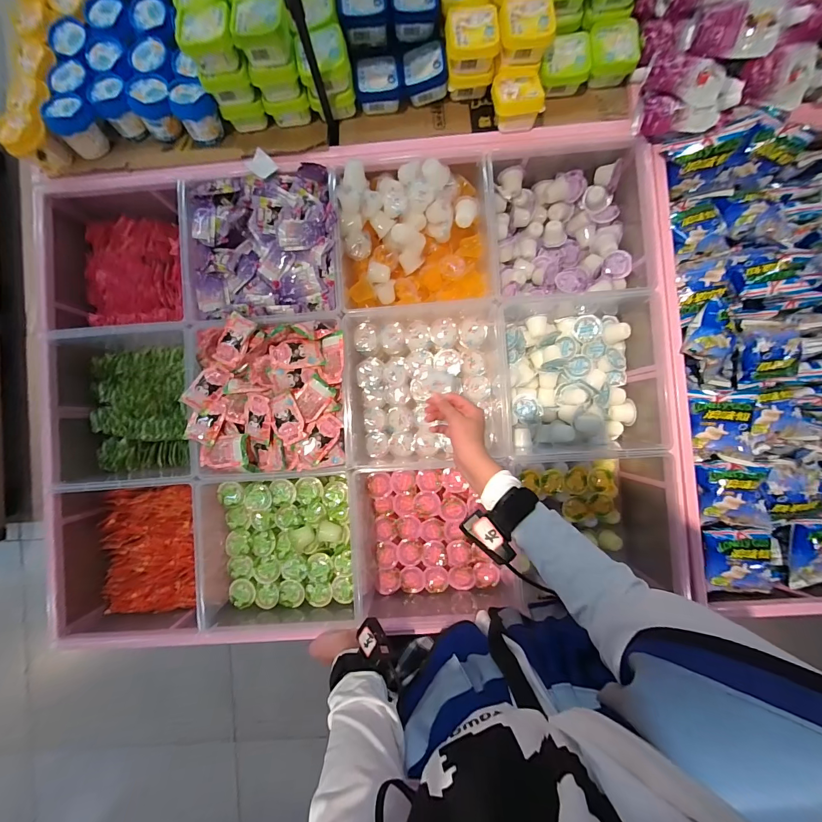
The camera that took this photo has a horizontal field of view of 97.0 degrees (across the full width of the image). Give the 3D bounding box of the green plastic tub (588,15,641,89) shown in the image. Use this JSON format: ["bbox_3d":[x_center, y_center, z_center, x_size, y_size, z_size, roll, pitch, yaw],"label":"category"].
[{"bbox_3d":[0.311,-0.559,0.569,0.072,0.046,0.071,0,88,1],"label":"green plastic tub"}]

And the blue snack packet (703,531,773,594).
[{"bbox_3d":[0.517,0.240,0.574,0.100,0.027,0.098,-1,88,1],"label":"blue snack packet"}]

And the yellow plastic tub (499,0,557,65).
[{"bbox_3d":[0.167,-0.562,0.534,0.078,0.038,0.069,0,88,1],"label":"yellow plastic tub"}]

